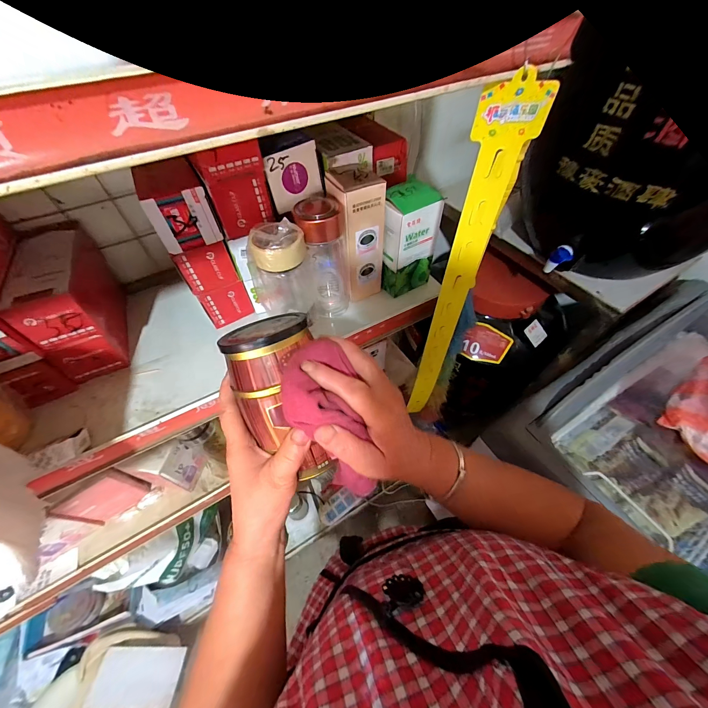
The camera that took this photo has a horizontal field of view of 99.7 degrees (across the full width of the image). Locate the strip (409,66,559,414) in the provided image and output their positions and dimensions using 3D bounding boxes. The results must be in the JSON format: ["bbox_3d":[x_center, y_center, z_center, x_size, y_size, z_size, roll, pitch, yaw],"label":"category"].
[{"bbox_3d":[0.143,-0.054,0.449,0.059,0.535,0.009,-5,51,-2],"label":"strip"}]

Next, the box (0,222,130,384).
[{"bbox_3d":[-0.400,-0.079,0.433,0.072,0.135,0.197,-21,56,-14],"label":"box"}]

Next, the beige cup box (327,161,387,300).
[{"bbox_3d":[0.005,-0.175,0.459,0.070,0.187,0.063,-20,56,-14],"label":"beige cup box"}]

